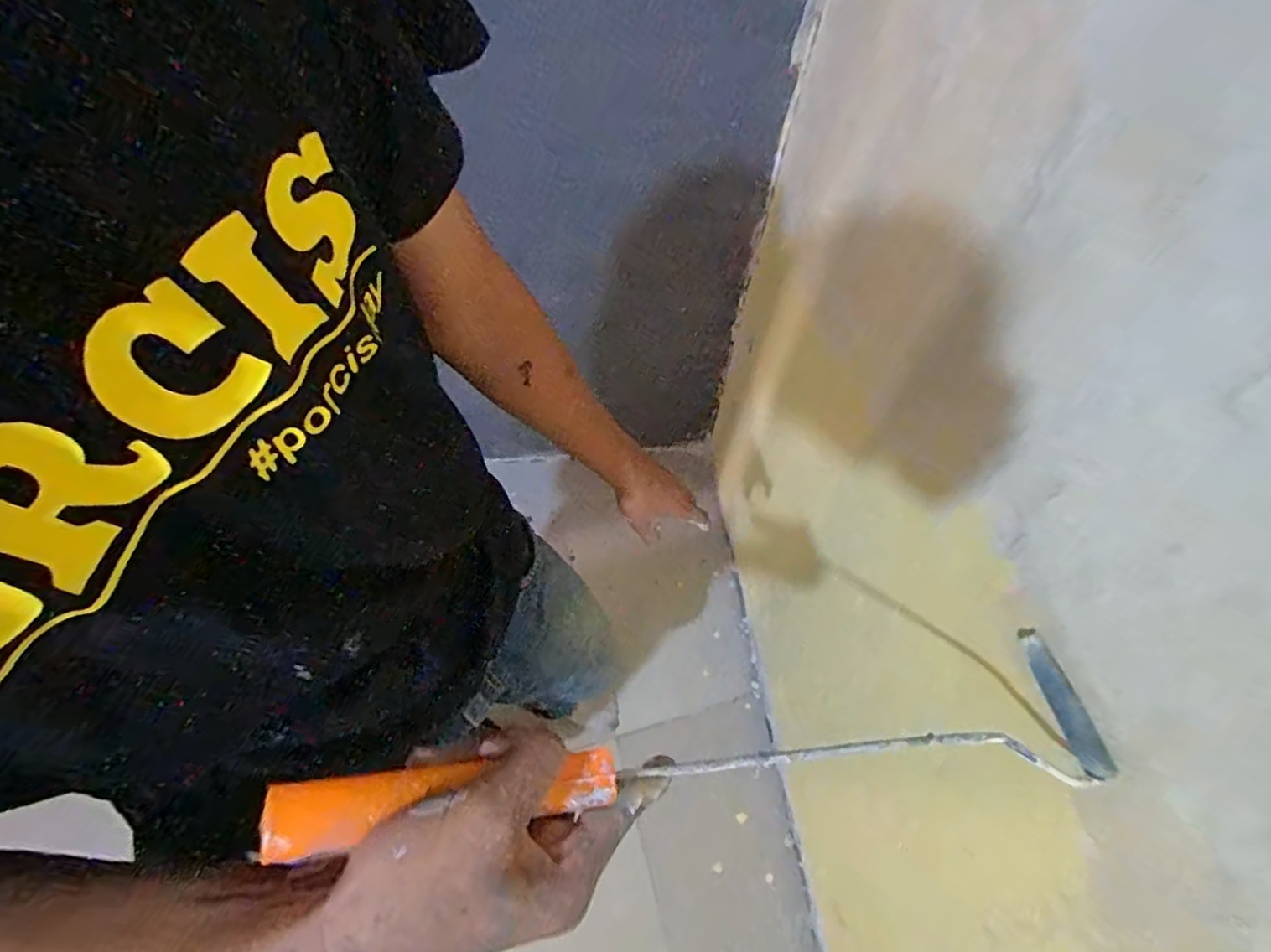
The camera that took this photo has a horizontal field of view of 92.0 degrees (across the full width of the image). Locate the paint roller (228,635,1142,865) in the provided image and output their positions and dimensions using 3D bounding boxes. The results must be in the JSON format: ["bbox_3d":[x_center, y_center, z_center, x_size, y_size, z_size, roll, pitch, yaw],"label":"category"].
[{"bbox_3d":[0.111,0.150,0.358,0.564,0.025,0.101,9,56,-30],"label":"paint roller"}]

